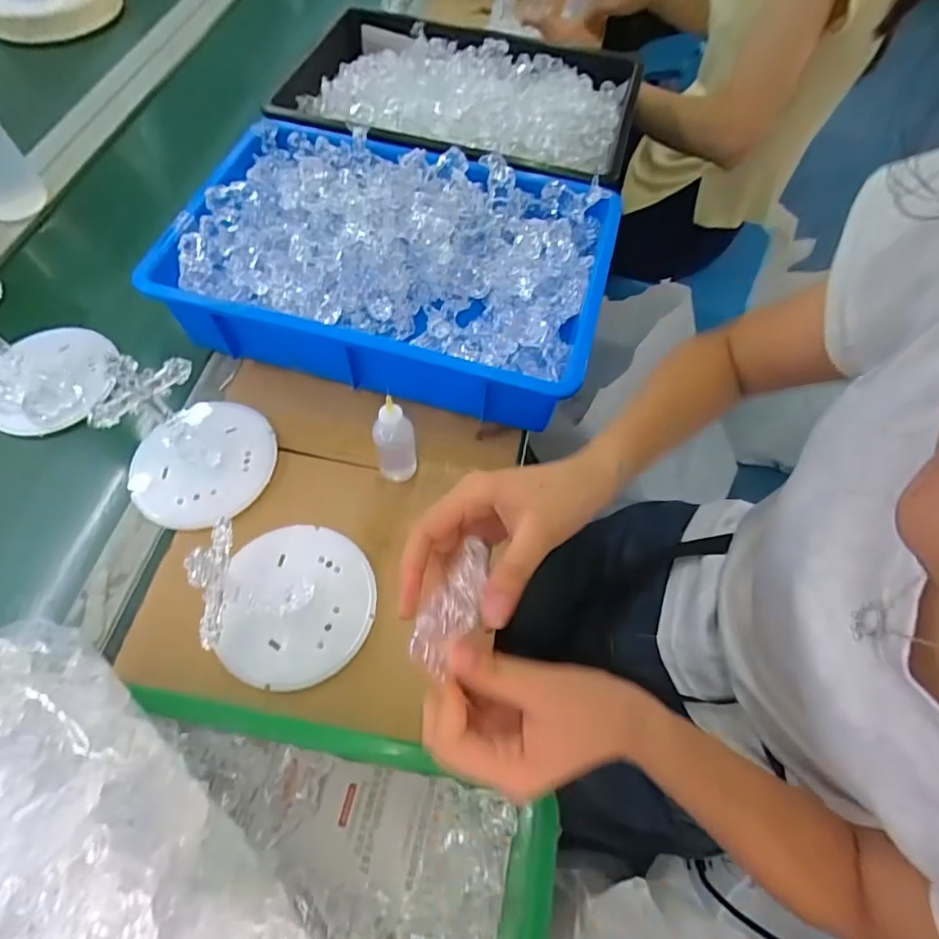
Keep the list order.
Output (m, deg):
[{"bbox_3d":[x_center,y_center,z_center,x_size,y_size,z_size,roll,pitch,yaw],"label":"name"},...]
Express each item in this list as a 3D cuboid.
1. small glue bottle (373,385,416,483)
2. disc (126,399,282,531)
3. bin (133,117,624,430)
[{"bbox_3d":[-0.064,-0.022,0.461,0.029,0.093,0.030,30,65,14],"label":"small glue bottle"},{"bbox_3d":[-0.245,-0.007,0.494,0.130,0.019,0.115,-35,68,-18],"label":"disc"},{"bbox_3d":[-0.075,-0.207,0.562,0.411,0.101,0.272,15,62,7],"label":"bin"}]

